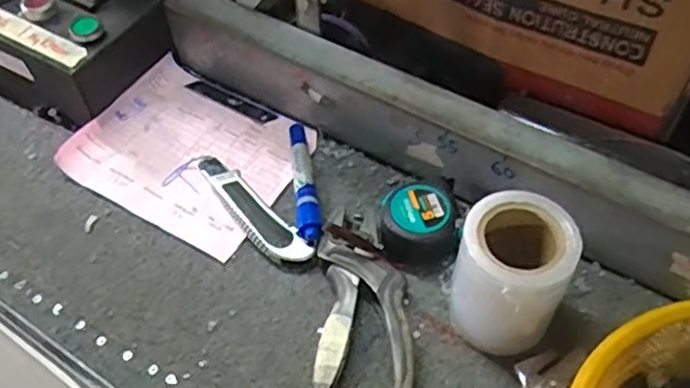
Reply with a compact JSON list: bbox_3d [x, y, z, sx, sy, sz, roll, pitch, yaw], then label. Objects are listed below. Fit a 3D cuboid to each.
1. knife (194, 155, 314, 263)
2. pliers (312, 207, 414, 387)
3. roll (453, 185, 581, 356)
[{"bbox_3d":[-0.082,0.011,0.579,0.030,0.013,0.145,-33,59,-21],"label":"knife"},{"bbox_3d":[0.013,0.086,0.519,0.069,0.029,0.161,0,53,1],"label":"pliers"},{"bbox_3d":[0.118,0.060,0.486,0.072,0.107,0.071,-1,53,1],"label":"roll"}]

